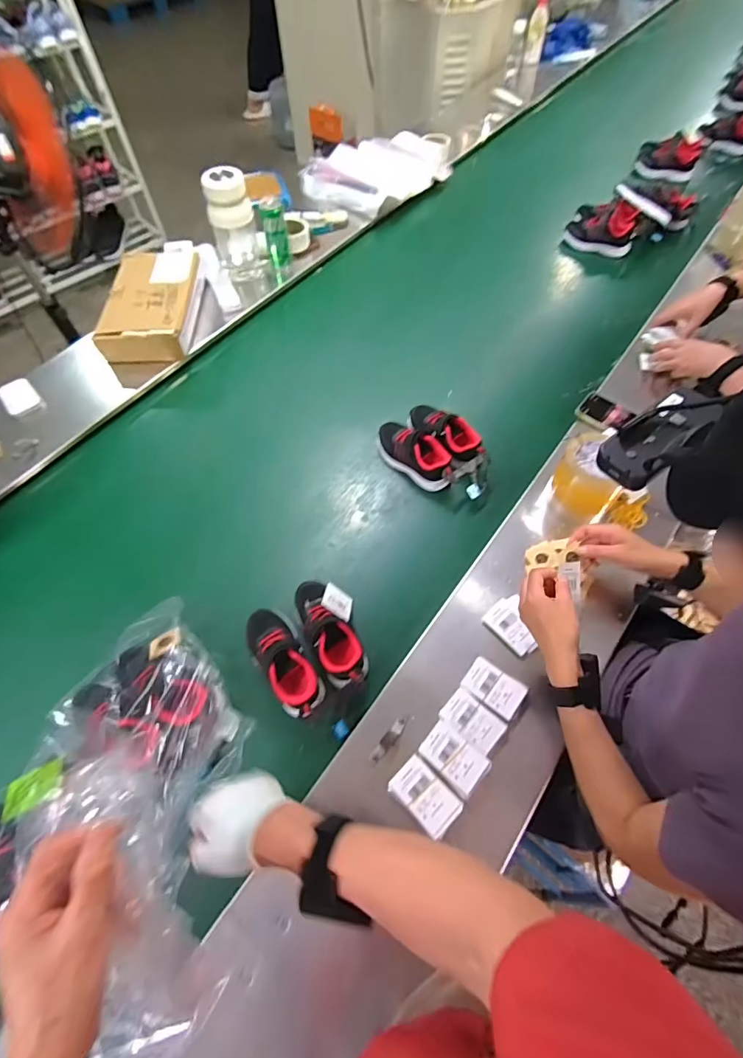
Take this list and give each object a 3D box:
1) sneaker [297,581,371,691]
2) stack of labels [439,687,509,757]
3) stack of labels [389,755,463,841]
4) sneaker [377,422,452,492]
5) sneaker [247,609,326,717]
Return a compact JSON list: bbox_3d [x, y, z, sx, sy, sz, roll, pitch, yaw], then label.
[{"bbox_3d":[-0.068,0.158,0.708,0.070,0.061,0.176,-28,61,-12],"label":"sneaker"},{"bbox_3d":[0.143,0.270,0.637,0.085,0.008,0.055,36,68,22],"label":"stack of labels"},{"bbox_3d":[0.071,0.348,0.595,0.085,0.011,0.054,39,69,23],"label":"stack of labels"},{"bbox_3d":[0.085,-0.144,0.873,0.177,0.079,0.068,37,68,22],"label":"sneaker"},{"bbox_3d":[-0.135,0.196,0.693,0.066,0.069,0.179,-29,62,-13],"label":"sneaker"}]

